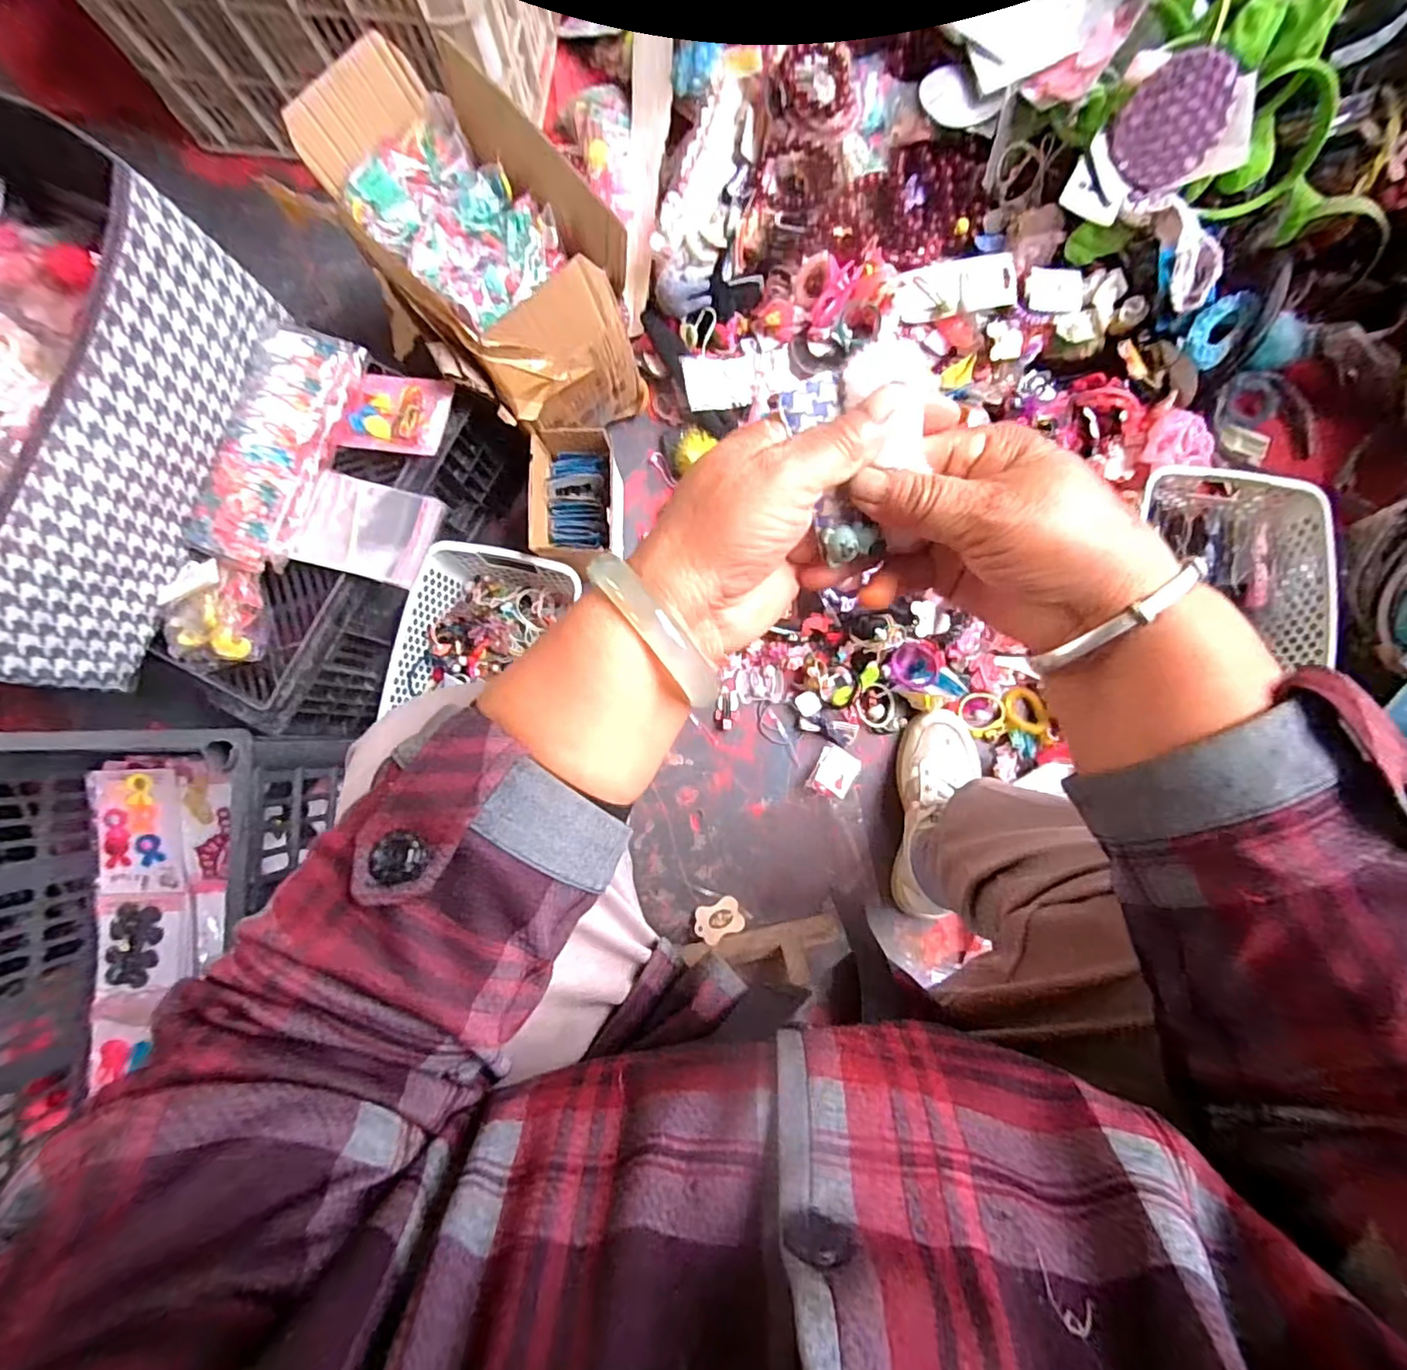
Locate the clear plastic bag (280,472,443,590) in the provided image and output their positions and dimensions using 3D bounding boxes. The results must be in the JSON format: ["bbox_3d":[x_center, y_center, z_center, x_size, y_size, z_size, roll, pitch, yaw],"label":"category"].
[{"bbox_3d":[-0.331,-0.153,0.581,0.127,0.039,0.098,19,86,3],"label":"clear plastic bag"}]

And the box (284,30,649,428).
[{"bbox_3d":[-0.238,-0.437,0.643,0.326,0.221,0.210,44,88,5],"label":"box"}]

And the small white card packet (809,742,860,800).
[{"bbox_3d":[0.160,0.107,0.719,0.053,0.007,0.059,33,78,-13],"label":"small white card packet"}]

